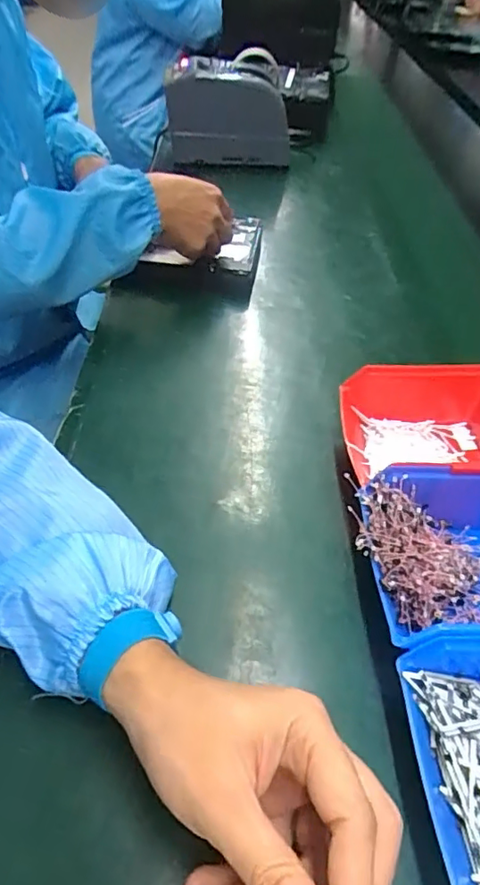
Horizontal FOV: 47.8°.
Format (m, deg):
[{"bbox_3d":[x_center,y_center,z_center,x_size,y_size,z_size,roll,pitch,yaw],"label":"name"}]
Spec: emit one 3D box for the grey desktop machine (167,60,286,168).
[{"bbox_3d":[-0.018,-0.550,0.919,0.206,0.136,0.132,1,46,-5],"label":"grey desktop machine"}]

